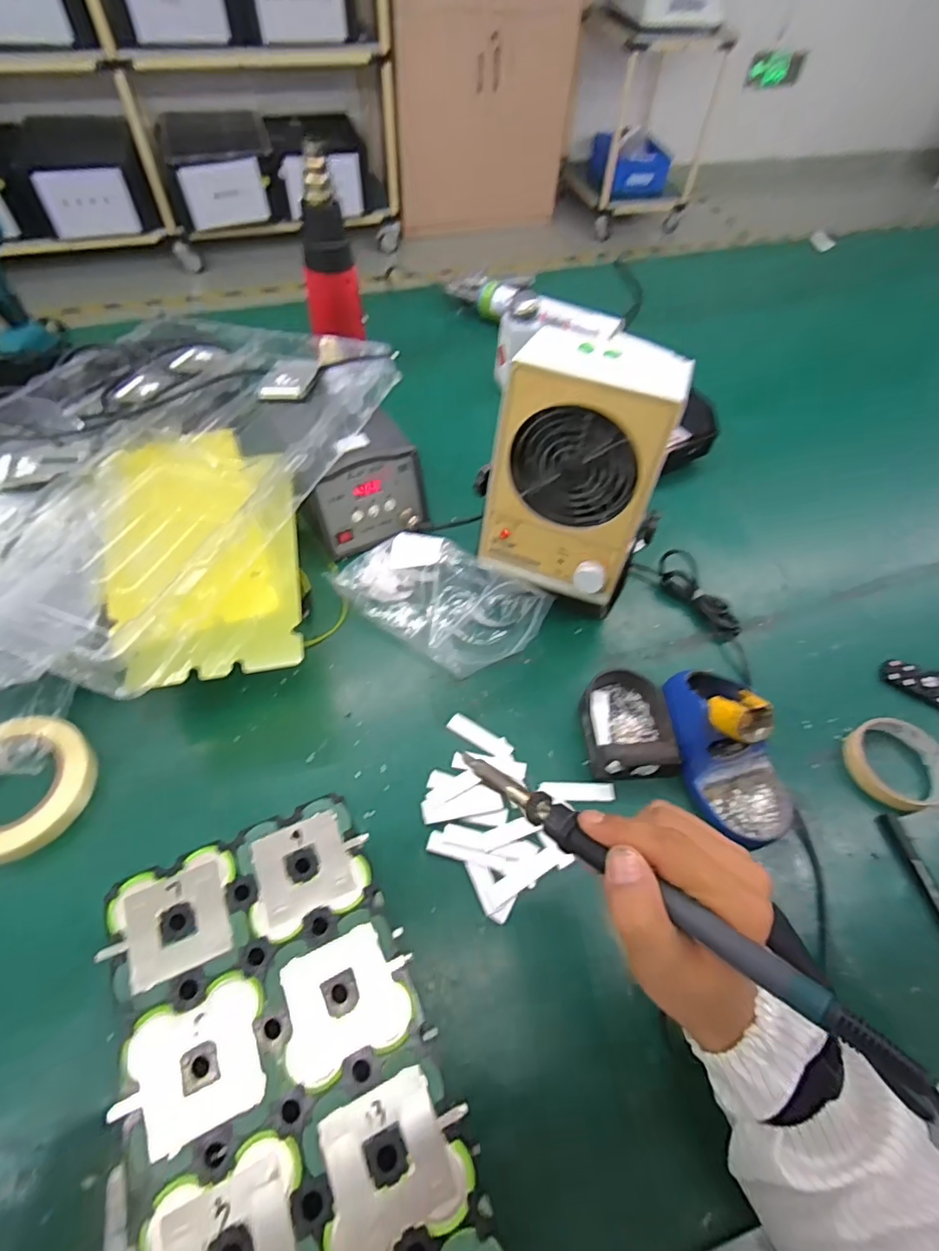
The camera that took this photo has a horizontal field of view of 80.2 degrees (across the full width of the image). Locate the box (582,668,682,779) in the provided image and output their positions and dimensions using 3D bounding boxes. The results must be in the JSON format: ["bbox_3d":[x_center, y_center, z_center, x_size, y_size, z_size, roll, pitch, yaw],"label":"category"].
[{"bbox_3d":[0.150,0.093,0.529,0.084,0.037,0.106,1,56,-2],"label":"box"}]

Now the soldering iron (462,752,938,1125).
[{"bbox_3d":[0.080,0.122,0.268,0.014,0.018,0.242,-39,43,-26],"label":"soldering iron"}]

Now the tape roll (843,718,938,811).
[{"bbox_3d":[0.404,0.131,0.523,0.081,0.022,0.089,2,56,-2],"label":"tape roll"}]

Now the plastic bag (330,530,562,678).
[{"bbox_3d":[-0.033,-0.030,0.583,0.211,0.069,0.116,25,58,13],"label":"plastic bag"}]

